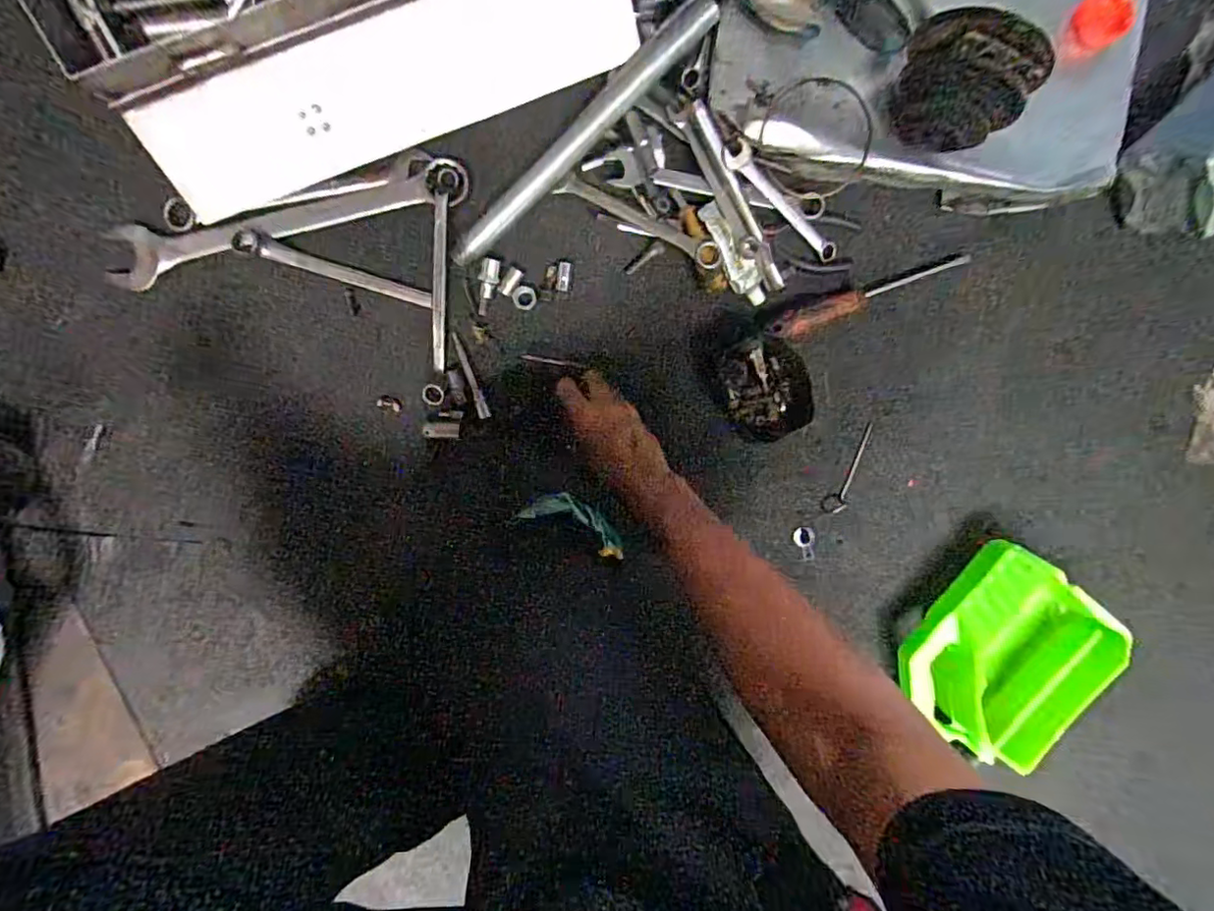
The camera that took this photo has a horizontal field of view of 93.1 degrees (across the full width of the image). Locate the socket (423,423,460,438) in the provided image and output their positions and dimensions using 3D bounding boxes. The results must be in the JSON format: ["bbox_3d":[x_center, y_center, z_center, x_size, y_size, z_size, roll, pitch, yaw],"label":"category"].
[{"bbox_3d":[-0.168,-0.026,0.586,0.036,0.015,0.014,1,96,-2],"label":"socket"}]

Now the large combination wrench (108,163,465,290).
[{"bbox_3d":[-0.321,-0.229,0.565,0.367,0.020,0.047,-14,97,-1],"label":"large combination wrench"}]

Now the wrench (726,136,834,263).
[{"bbox_3d":[0.177,-0.249,0.572,0.155,0.014,0.022,35,94,-22],"label":"wrench"}]

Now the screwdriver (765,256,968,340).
[{"bbox_3d":[0.267,-0.161,0.593,0.214,0.028,0.029,-19,97,0],"label":"screwdriver"}]

